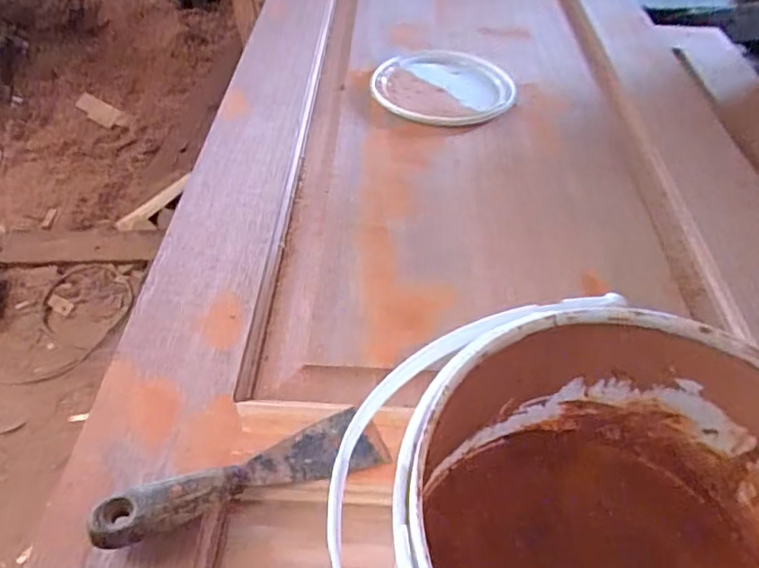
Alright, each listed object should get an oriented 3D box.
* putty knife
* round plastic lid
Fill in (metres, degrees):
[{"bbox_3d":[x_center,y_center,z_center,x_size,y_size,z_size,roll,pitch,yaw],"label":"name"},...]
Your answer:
[{"bbox_3d":[-0.086,0.120,0.388,0.179,0.027,0.042,-15,48,-18],"label":"putty knife"},{"bbox_3d":[0.080,-0.255,0.775,0.160,0.019,0.173,2,45,-2],"label":"round plastic lid"}]

